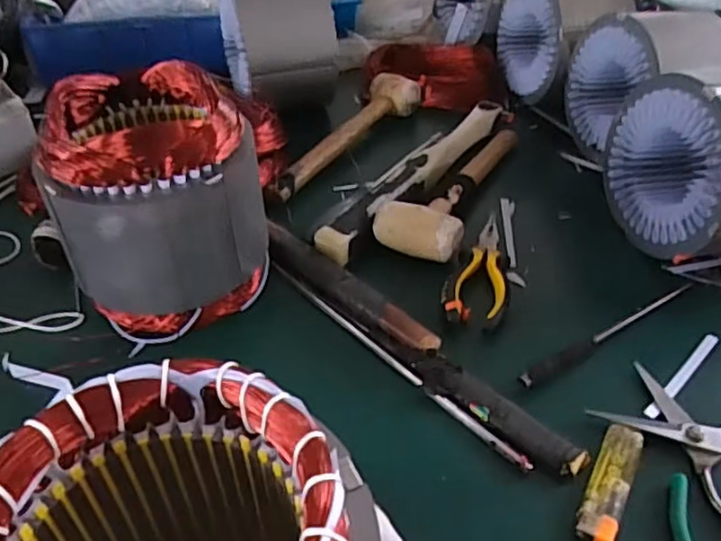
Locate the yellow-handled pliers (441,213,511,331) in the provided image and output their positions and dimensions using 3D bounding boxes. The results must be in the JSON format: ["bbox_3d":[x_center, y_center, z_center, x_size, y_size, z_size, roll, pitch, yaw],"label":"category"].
[{"bbox_3d":[0.106,-0.004,0.566,0.052,0.017,0.140,10,42,11],"label":"yellow-handled pliers"}]

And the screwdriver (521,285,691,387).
[{"bbox_3d":[0.202,0.043,0.511,0.209,0.010,0.012,-25,47,-25],"label":"screwdriver"}]

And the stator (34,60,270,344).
[{"bbox_3d":[-0.152,-0.052,0.509,0.144,0.162,0.151,-9,42,-9],"label":"stator"}]

